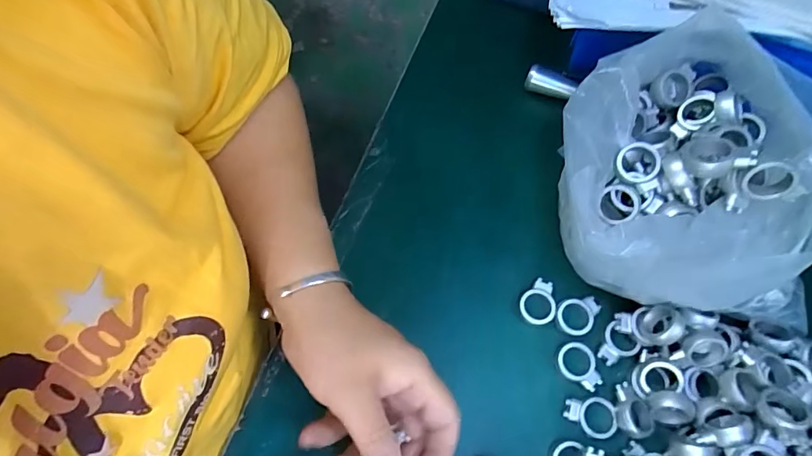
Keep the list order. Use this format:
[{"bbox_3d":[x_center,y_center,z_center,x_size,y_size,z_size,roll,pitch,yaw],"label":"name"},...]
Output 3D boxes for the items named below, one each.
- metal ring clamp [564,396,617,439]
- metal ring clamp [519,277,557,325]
[{"bbox_3d":[0.123,0.126,0.308,0.032,0.005,0.025,5,69,1],"label":"metal ring clamp"},{"bbox_3d":[0.095,0.052,0.333,0.025,0.004,0.033,7,69,2],"label":"metal ring clamp"}]

